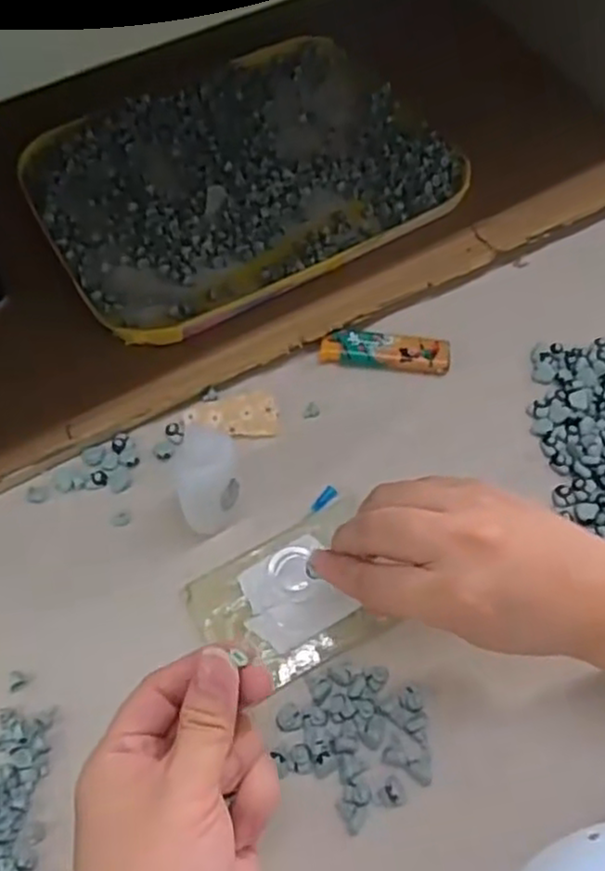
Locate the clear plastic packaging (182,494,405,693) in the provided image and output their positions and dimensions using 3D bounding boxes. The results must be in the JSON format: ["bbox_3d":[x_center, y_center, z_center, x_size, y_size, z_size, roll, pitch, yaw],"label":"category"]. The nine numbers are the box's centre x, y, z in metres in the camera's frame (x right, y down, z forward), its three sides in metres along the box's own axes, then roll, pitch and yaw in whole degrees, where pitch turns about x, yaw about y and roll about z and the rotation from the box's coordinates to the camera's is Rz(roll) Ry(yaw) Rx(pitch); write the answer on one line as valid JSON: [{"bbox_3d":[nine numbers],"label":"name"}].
[{"bbox_3d":[-0.003,0.084,0.358,0.100,0.010,0.070,-25,68,-14],"label":"clear plastic packaging"}]

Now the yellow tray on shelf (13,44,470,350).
[{"bbox_3d":[-0.038,-0.178,0.477,0.276,0.014,0.195,-31,69,-17],"label":"yellow tray on shelf"}]

